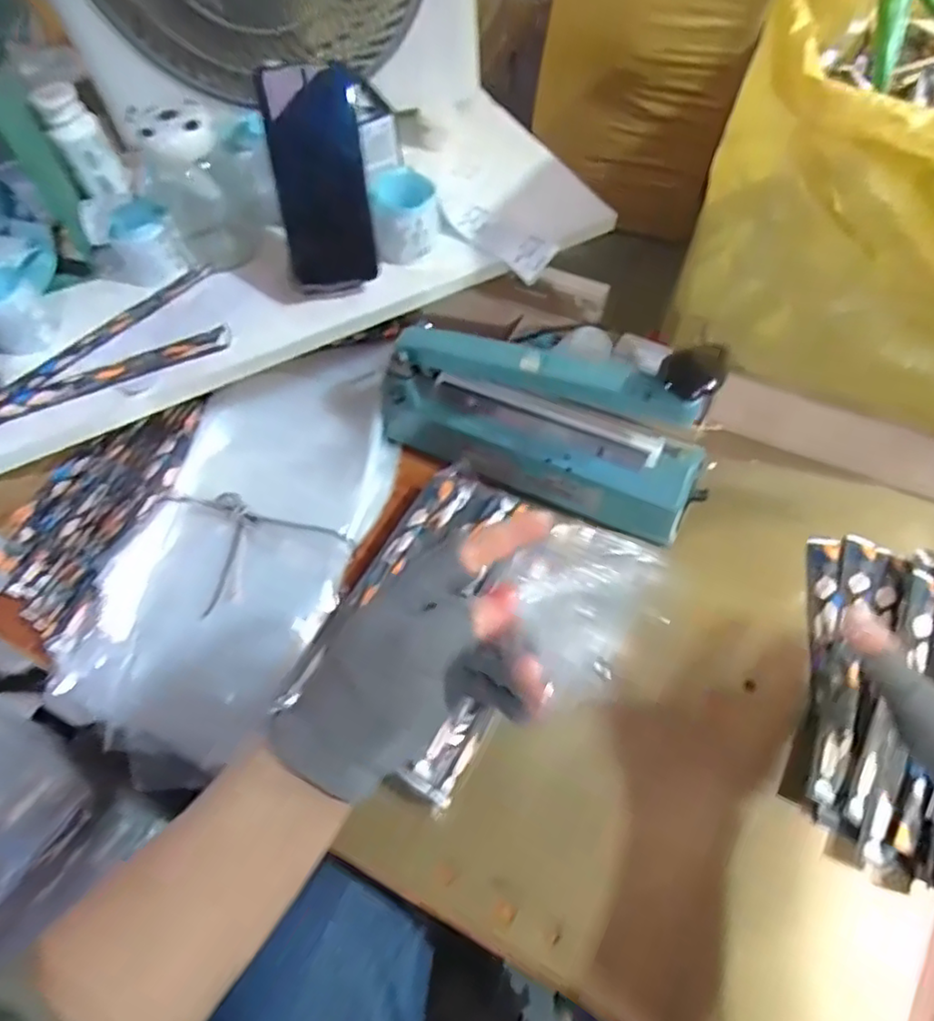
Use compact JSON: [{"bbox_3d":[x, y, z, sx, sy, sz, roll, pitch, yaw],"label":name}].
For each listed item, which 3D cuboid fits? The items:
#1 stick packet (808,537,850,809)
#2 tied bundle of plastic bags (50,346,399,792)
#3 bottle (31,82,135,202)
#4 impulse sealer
[{"bbox_3d":[0.293,0.118,0.499,0.027,0.011,0.221,12,62,10],"label":"stick packet"},{"bbox_3d":[-0.195,0.012,0.601,0.211,0.054,0.455,18,63,13],"label":"tied bundle of plastic bags"},{"bbox_3d":[-0.386,-0.367,0.623,0.047,0.096,0.040,-25,62,-11],"label":"bottle"},{"bbox_3d":[0.065,-0.092,0.547,0.296,0.168,0.084,21,64,15],"label":"impulse sealer"}]

